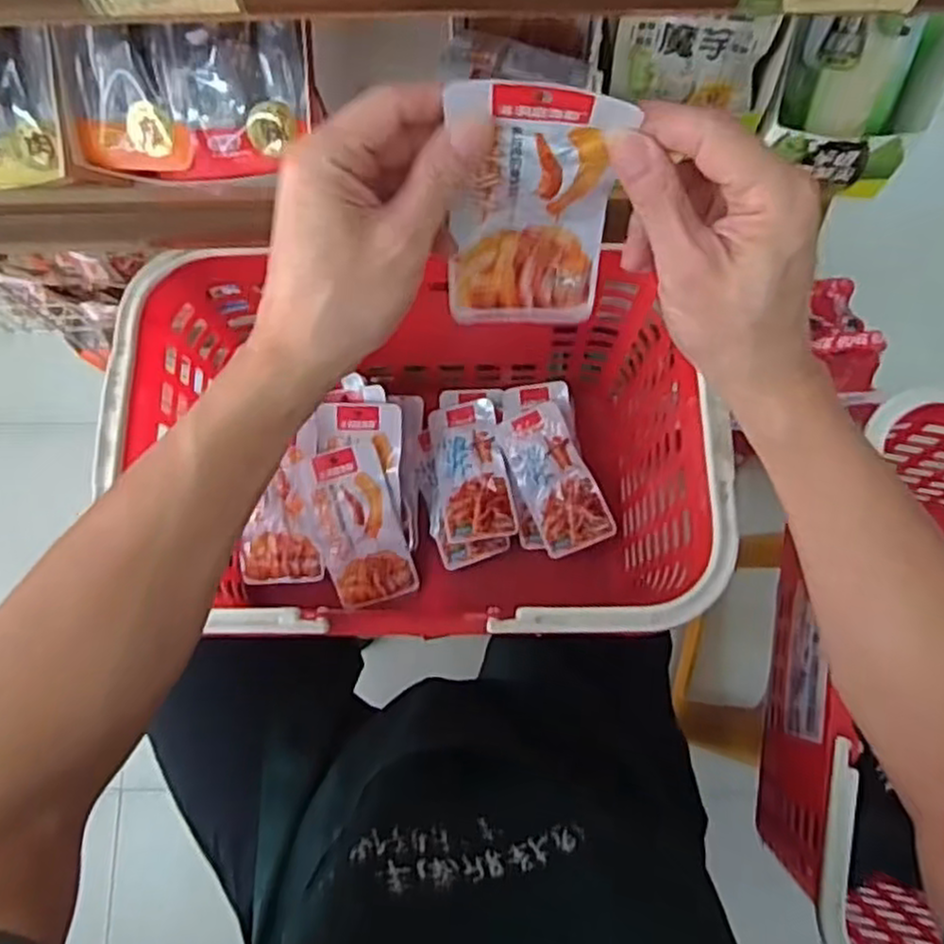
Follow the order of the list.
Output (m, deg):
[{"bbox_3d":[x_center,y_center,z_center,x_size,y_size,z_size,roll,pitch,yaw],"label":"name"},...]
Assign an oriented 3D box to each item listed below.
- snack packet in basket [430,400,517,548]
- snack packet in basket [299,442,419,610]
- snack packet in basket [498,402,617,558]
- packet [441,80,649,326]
[{"bbox_3d":[-0.002,-0.003,0.737,0.069,0.032,0.146,-10,79,-1],"label":"snack packet in basket"},{"bbox_3d":[-0.107,0.053,0.700,0.076,0.013,0.152,-16,102,-3],"label":"snack packet in basket"},{"bbox_3d":[0.081,0.007,0.720,0.067,0.022,0.142,-22,79,-4],"label":"snack packet in basket"},{"bbox_3d":[0.029,-0.122,0.350,0.076,0.145,0.031,2,70,-1],"label":"packet"}]

